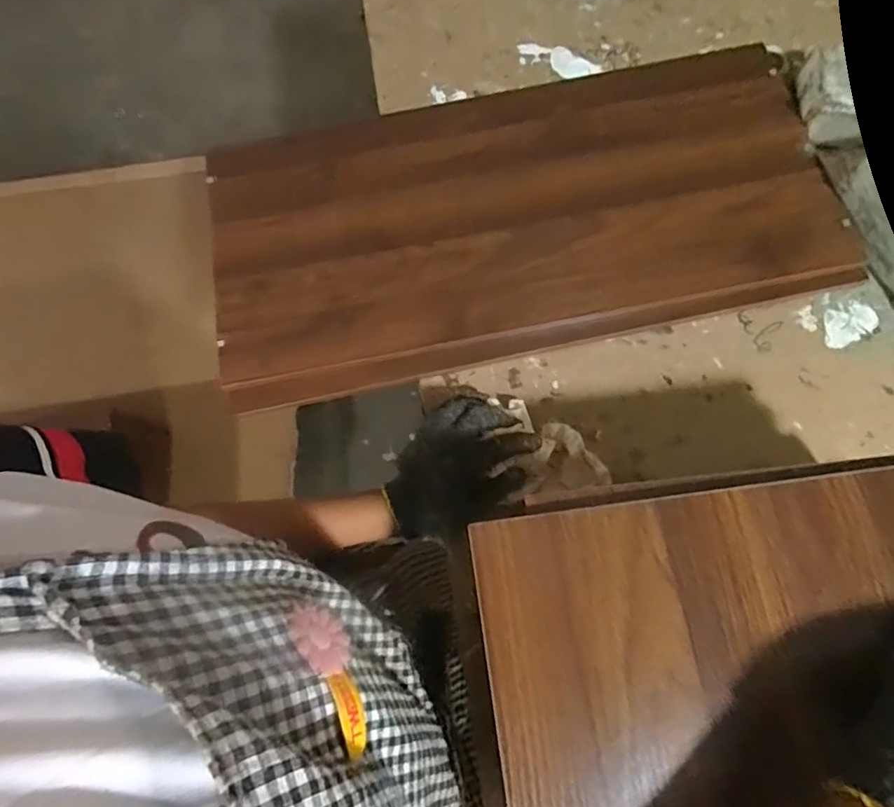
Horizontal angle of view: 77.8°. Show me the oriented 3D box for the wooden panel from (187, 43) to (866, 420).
[{"bbox_3d":[0.080,-0.220,0.631,0.689,0.021,0.337,-11,73,-1],"label":"wooden panel"}]

